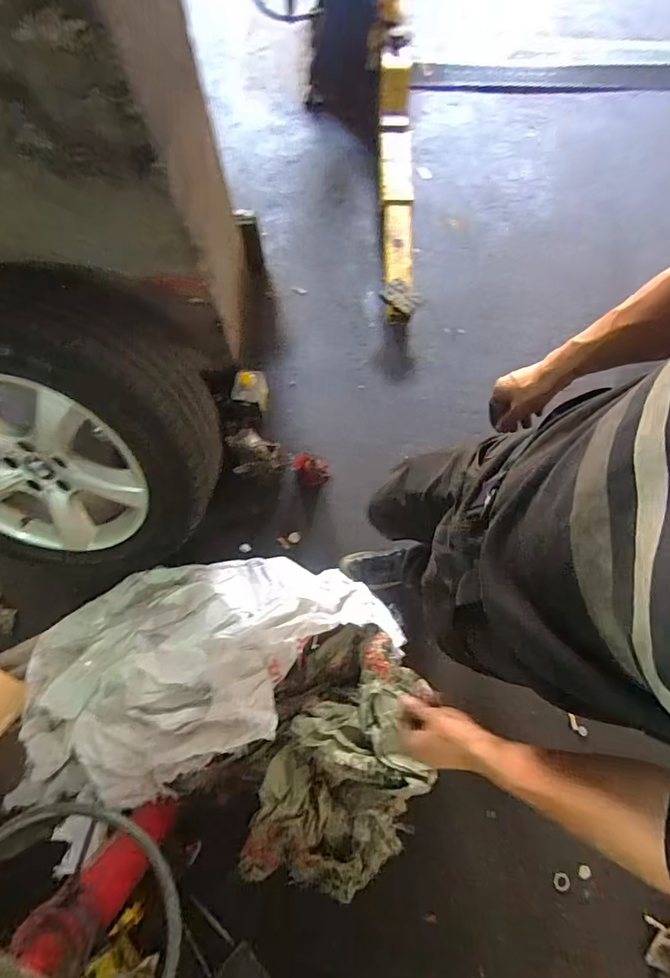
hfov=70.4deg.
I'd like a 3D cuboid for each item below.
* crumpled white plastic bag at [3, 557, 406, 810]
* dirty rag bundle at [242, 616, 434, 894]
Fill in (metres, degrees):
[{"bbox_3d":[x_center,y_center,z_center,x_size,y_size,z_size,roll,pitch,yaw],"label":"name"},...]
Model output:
[{"bbox_3d":[-0.374,0.422,1.212,0.982,0.282,0.511,-25,79,-6],"label":"crumpled white plastic bag"},{"bbox_3d":[0.027,0.680,1.156,0.409,0.195,0.606,12,77,2],"label":"dirty rag bundle"}]

